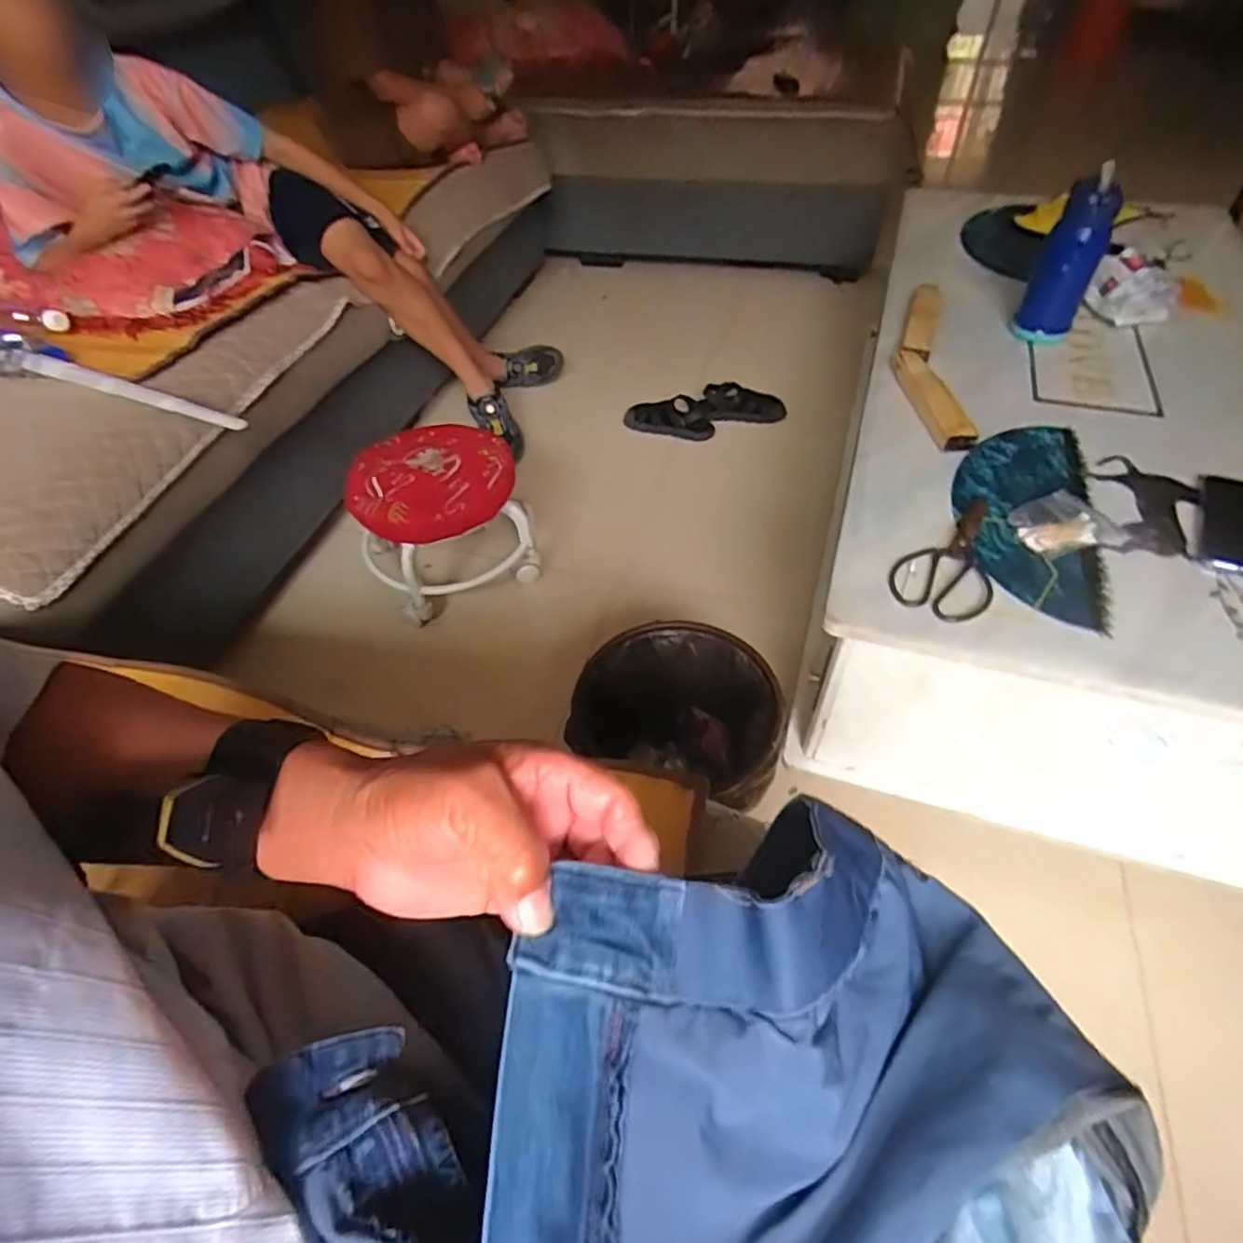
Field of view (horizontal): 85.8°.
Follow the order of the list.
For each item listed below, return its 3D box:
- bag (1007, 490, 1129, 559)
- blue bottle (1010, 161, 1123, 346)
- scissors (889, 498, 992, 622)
[{"bbox_3d":[0.499,-0.111,0.759,0.111,0.011,0.085,-14,51,-8],"label":"bag"},{"bbox_3d":[0.657,-0.523,0.987,0.079,0.214,0.078,25,56,23],"label":"blue bottle"},{"bbox_3d":[0.369,-0.078,0.740,0.097,0.010,0.207,24,56,22],"label":"scissors"}]

